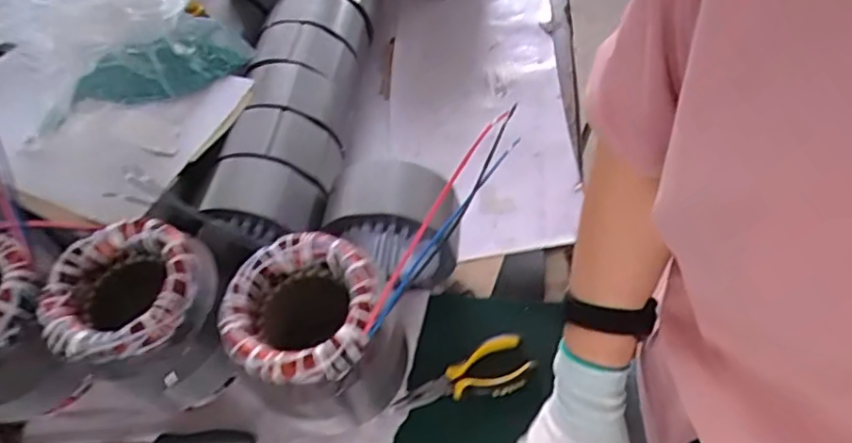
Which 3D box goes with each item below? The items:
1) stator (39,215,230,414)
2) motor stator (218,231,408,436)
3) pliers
[{"bbox_3d":[-0.280,0.100,0.599,0.146,0.153,0.146,-12,57,-4],"label":"stator"},{"bbox_3d":[-0.105,0.109,0.561,0.134,0.139,0.144,-2,57,3],"label":"motor stator"},{"bbox_3d":[0.043,0.172,0.623,0.149,0.013,0.057,-27,59,-13],"label":"pliers"}]

